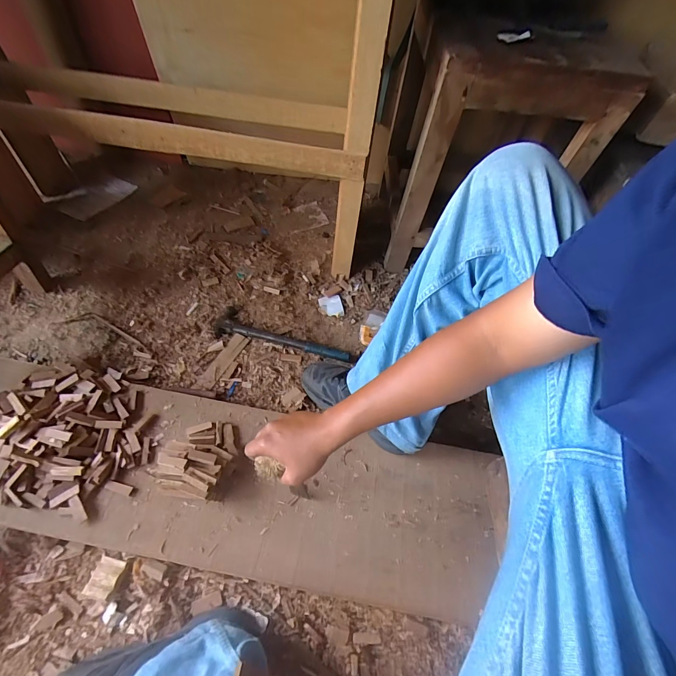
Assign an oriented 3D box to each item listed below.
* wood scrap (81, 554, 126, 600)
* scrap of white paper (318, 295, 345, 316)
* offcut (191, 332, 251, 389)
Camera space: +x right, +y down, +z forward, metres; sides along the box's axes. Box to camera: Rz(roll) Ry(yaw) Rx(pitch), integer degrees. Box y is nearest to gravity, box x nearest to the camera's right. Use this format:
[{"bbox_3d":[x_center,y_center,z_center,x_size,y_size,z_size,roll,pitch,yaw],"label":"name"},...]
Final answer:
[{"bbox_3d":[-0.376,0.383,0.559,0.053,0.006,0.055,-3,40,13],"label":"wood scrap"},{"bbox_3d":[-0.018,-0.083,0.895,0.055,0.016,0.065,-9,56,-9],"label":"scrap of white paper"},{"bbox_3d":[-0.266,0.054,0.799,0.040,0.005,0.160,23,57,13],"label":"offcut"}]

